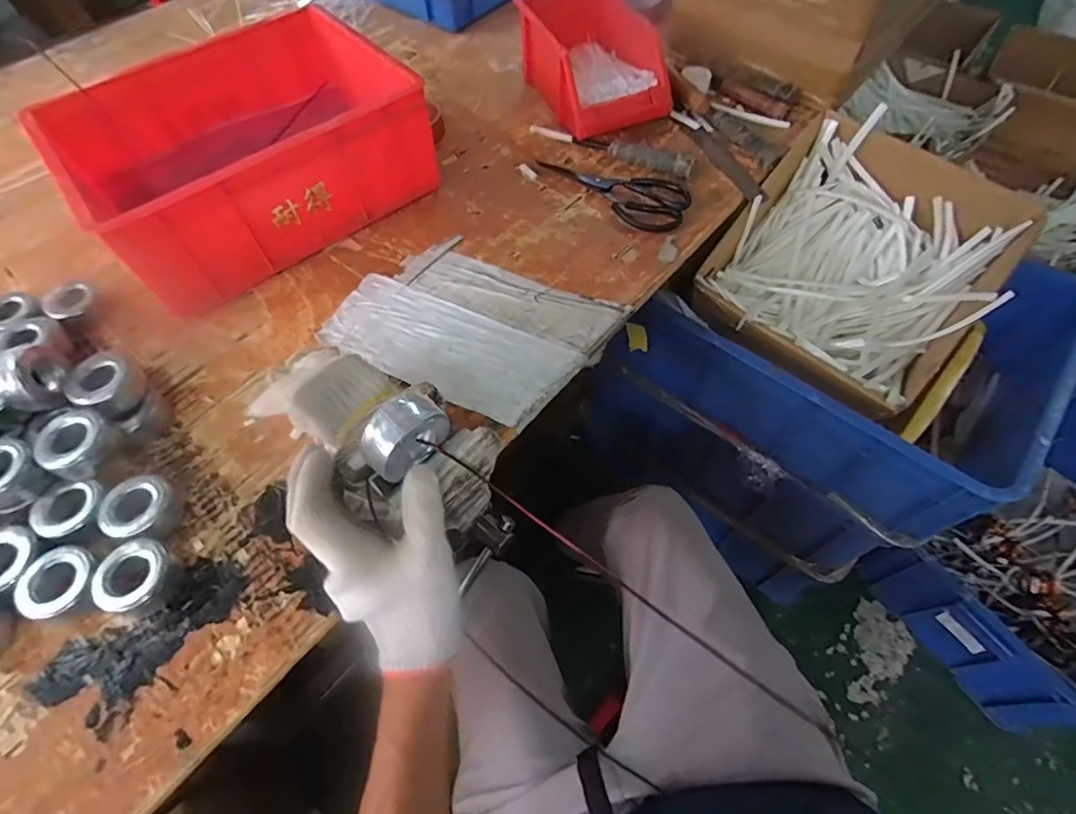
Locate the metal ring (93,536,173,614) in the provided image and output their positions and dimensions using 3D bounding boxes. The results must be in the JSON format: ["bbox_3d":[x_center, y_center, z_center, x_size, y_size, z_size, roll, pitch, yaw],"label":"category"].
[{"bbox_3d":[-0.357,0.150,0.482,0.050,0.034,0.061,8,60,9],"label":"metal ring"}]

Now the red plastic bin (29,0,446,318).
[{"bbox_3d":[-0.367,-0.340,0.713,0.402,0.149,0.295,-38,63,-17],"label":"red plastic bin"}]

